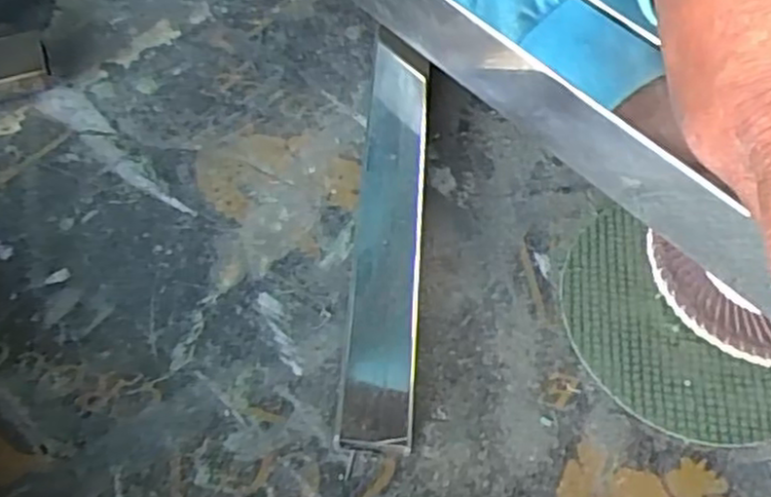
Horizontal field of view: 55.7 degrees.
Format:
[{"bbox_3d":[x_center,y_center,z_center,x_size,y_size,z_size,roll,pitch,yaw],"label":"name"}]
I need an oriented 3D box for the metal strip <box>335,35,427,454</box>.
[{"bbox_3d":[0.001,-0.012,0.291,0.026,0.017,0.183,4,57,0],"label":"metal strip"}]

